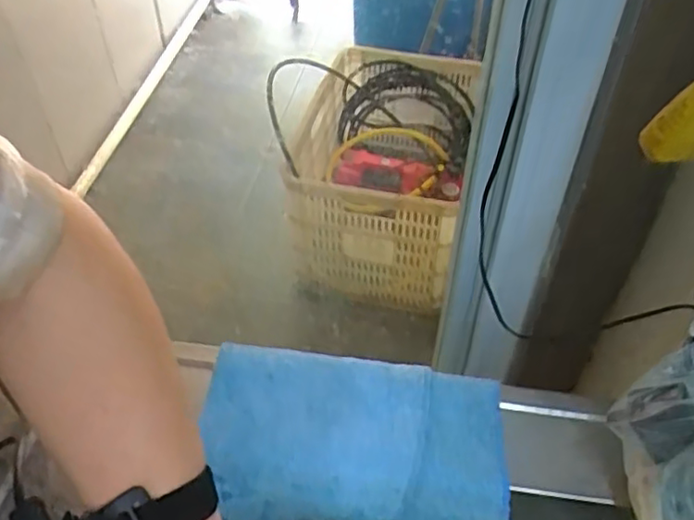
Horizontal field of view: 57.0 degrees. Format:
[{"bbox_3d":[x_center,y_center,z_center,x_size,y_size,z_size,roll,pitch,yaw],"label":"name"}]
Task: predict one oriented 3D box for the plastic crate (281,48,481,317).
[{"bbox_3d":[0.097,-0.238,1.709,0.444,0.384,0.670,9,47,7],"label":"plastic crate"}]

